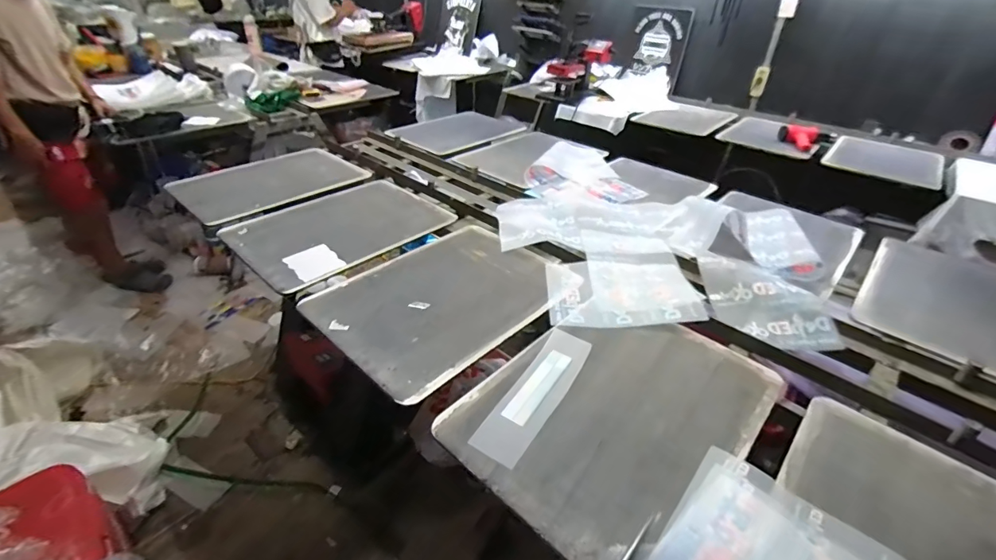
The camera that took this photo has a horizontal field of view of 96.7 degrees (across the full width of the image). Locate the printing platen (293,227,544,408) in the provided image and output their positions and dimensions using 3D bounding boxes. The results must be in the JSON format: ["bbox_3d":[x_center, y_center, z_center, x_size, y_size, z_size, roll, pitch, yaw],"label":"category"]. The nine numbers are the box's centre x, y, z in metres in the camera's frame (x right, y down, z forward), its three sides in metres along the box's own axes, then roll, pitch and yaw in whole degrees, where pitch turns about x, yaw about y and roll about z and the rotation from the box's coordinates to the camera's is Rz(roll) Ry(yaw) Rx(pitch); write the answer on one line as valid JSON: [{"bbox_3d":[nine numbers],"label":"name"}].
[{"bbox_3d":[-0.125,0.023,1.051,0.423,0.016,0.544,30,43,33],"label":"printing platen"}]

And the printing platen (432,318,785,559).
[{"bbox_3d":[0.213,0.220,0.794,0.397,0.014,0.540,29,43,33],"label":"printing platen"}]

